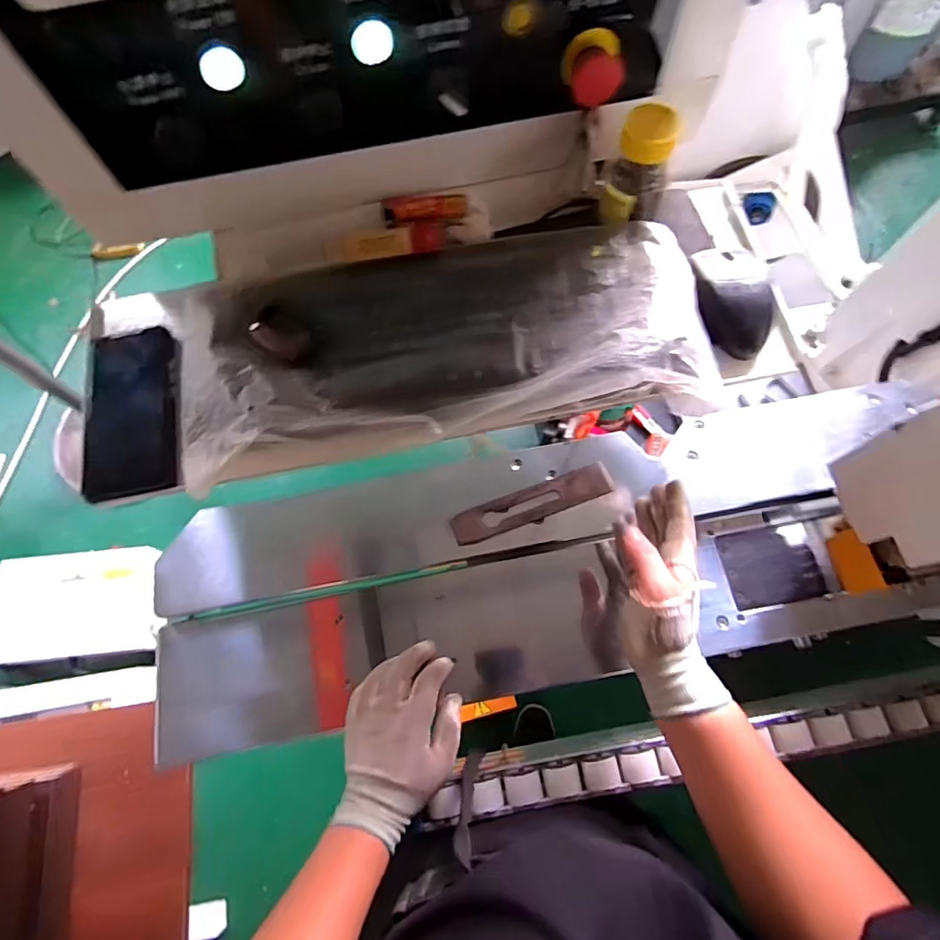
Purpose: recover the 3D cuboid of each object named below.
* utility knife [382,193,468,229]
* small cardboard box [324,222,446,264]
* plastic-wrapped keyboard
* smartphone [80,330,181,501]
[{"bbox_3d":[-0.043,-0.247,0.496,0.080,0.021,0.022,-4,71,0],"label":"utility knife"},{"bbox_3d":[-0.077,-0.207,0.479,0.108,0.023,0.019,-9,71,-1],"label":"small cardboard box"},{"bbox_3d":[-0.030,-0.114,0.454,0.460,0.042,0.192,-9,71,-1],"label":"plastic-wrapped keyboard"},{"bbox_3d":[-0.302,-0.055,0.472,0.080,0.015,0.156,-6,76,-13],"label":"smartphone"}]

